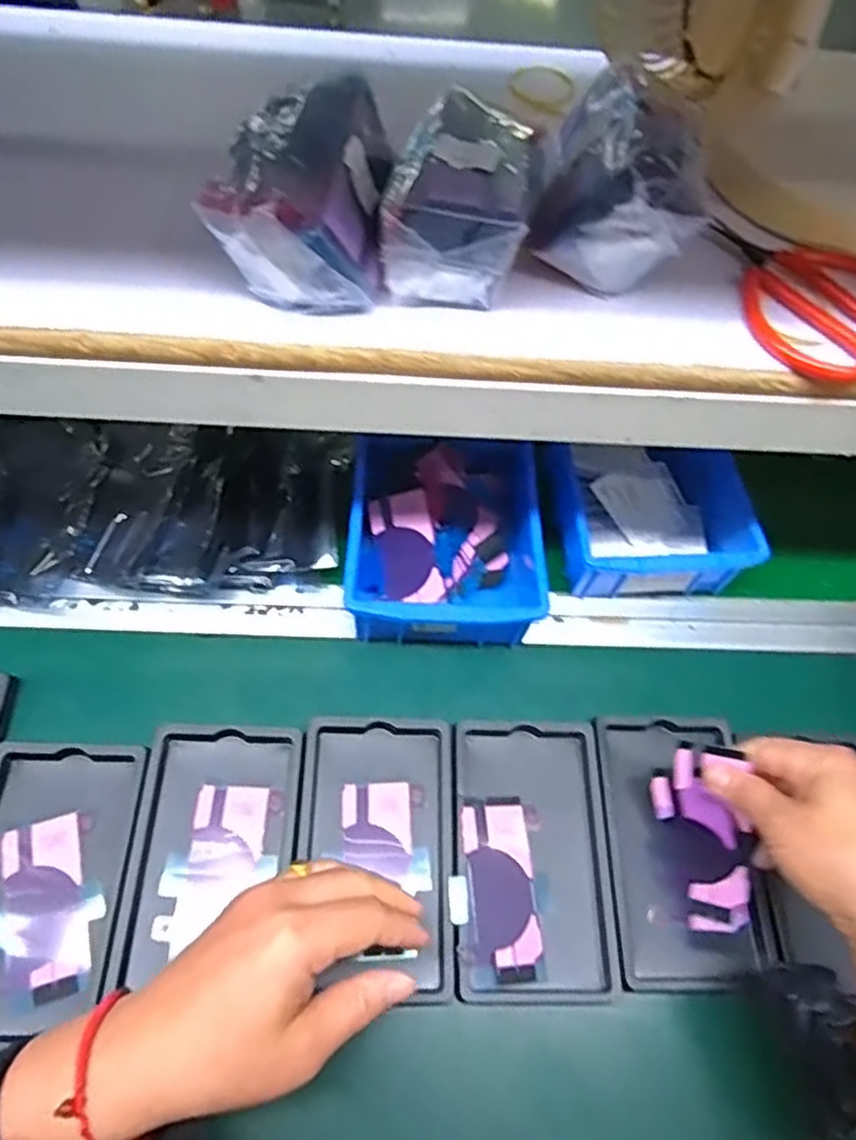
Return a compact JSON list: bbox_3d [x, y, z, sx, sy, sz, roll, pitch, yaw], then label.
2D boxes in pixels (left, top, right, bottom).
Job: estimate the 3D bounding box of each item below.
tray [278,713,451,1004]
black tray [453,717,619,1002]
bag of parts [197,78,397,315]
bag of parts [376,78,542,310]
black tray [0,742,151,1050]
[{"bbox_3d":[-0.035,0.169,0.431,0.097,0.016,0.154,2,62,-3],"label":"tray"},{"bbox_3d":[0.065,0.173,0.440,0.093,0.015,0.155,3,62,-2],"label":"black tray"},{"bbox_3d":[-0.058,-0.179,0.330,0.078,0.055,0.100,4,59,-3],"label":"bag of parts"},{"bbox_3d":[0.014,-0.165,0.333,0.065,0.050,0.070,13,59,3],"label":"bag of parts"},{"bbox_3d":[-0.224,0.183,0.412,0.093,0.012,0.155,3,62,-3],"label":"black tray"}]

